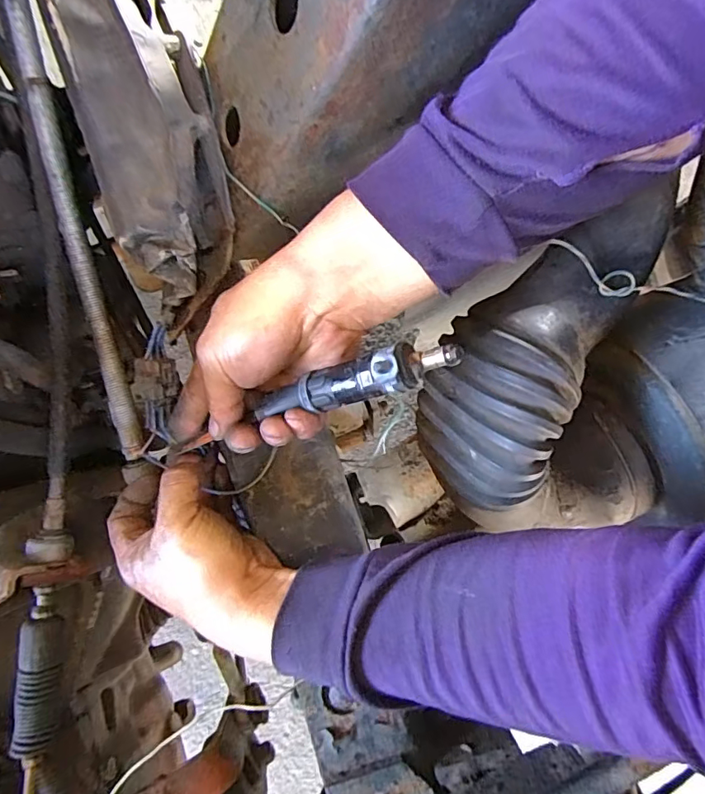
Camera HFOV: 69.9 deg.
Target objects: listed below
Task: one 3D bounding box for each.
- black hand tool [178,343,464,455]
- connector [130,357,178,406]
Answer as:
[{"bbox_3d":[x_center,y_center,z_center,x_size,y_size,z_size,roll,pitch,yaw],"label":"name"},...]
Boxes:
[{"bbox_3d":[-0.031,0.000,0.288,0.188,0.024,0.023,-17,78,29],"label":"black hand tool"},{"bbox_3d":[-0.131,-0.011,0.335,0.025,0.015,0.029,-6,79,-2],"label":"connector"}]

